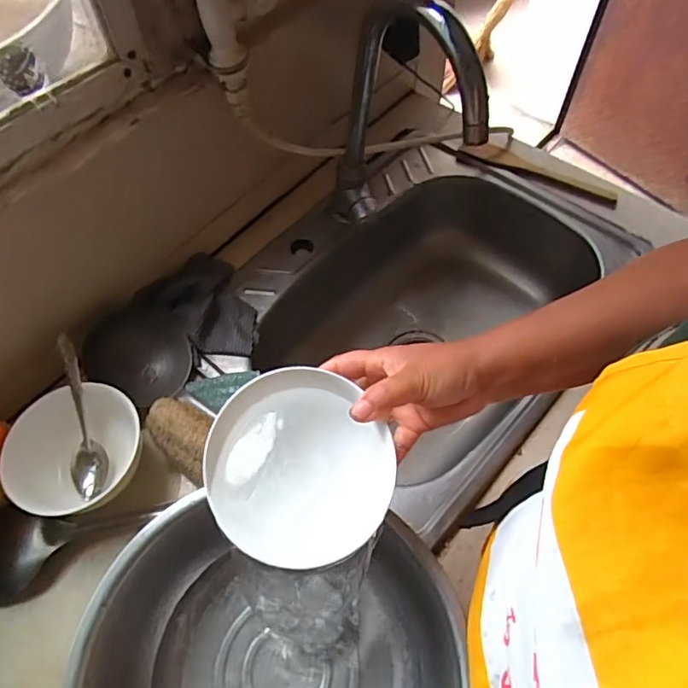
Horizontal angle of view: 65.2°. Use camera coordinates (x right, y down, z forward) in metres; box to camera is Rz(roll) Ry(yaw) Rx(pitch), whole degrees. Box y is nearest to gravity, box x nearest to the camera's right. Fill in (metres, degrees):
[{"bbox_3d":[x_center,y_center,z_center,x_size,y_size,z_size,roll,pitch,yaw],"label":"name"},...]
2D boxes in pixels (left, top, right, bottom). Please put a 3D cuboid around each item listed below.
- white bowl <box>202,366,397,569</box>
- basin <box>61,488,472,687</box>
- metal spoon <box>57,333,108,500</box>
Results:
[{"bbox_3d":[-0.033,0.091,0.402,0.130,0.045,0.130,1,77,-5],"label":"white bowl"},{"bbox_3d":[-0.061,0.288,0.439,0.290,0.111,0.268,5,59,4],"label":"basin"},{"bbox_3d":[-0.279,0.076,0.568,0.028,0.029,0.168,-10,89,-5],"label":"metal spoon"}]

